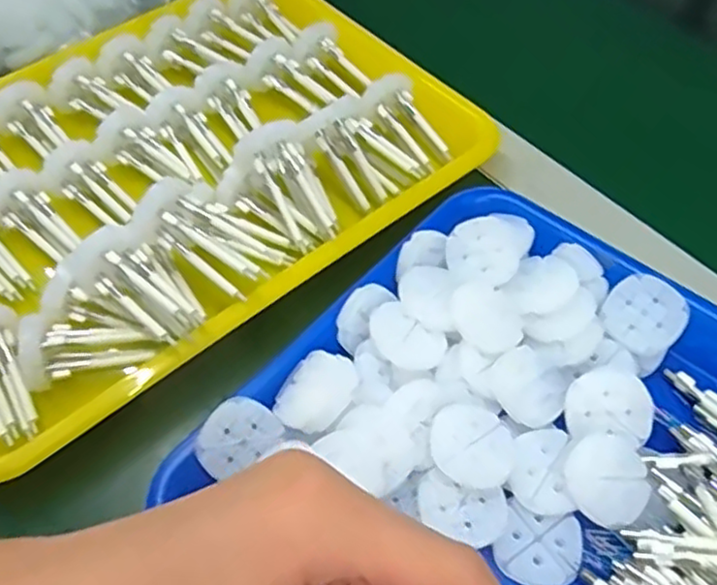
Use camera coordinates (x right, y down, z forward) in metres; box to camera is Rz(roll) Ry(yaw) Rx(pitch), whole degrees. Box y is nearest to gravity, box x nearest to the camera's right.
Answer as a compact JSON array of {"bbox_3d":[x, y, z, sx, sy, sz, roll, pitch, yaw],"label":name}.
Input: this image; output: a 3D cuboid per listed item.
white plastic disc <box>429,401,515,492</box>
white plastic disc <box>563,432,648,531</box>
[{"bbox_3d":[0.048,0.064,0.290,0.036,0.006,0.031,42,86,14],"label":"white plastic disc"},{"bbox_3d":[0.104,0.075,0.284,0.037,0.008,0.033,-34,61,-21],"label":"white plastic disc"}]

